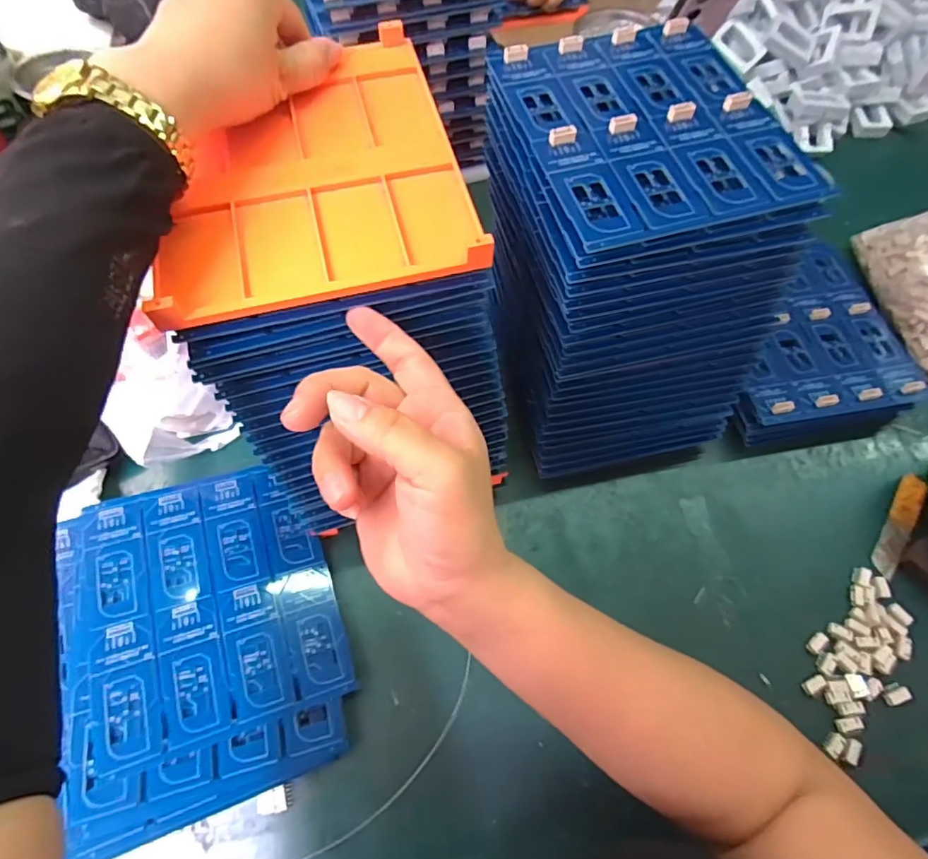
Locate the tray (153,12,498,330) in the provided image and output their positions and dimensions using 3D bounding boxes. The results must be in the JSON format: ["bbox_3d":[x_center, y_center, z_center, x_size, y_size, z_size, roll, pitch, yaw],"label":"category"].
[{"bbox_3d":[-0.087,-0.148,0.299,0.158,0.018,0.185,-12,63,-7],"label":"tray"}]

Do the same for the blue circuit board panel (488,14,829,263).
[{"bbox_3d":[0.117,-0.197,0.348,0.157,0.016,0.180,-16,63,-9],"label":"blue circuit board panel"}]

